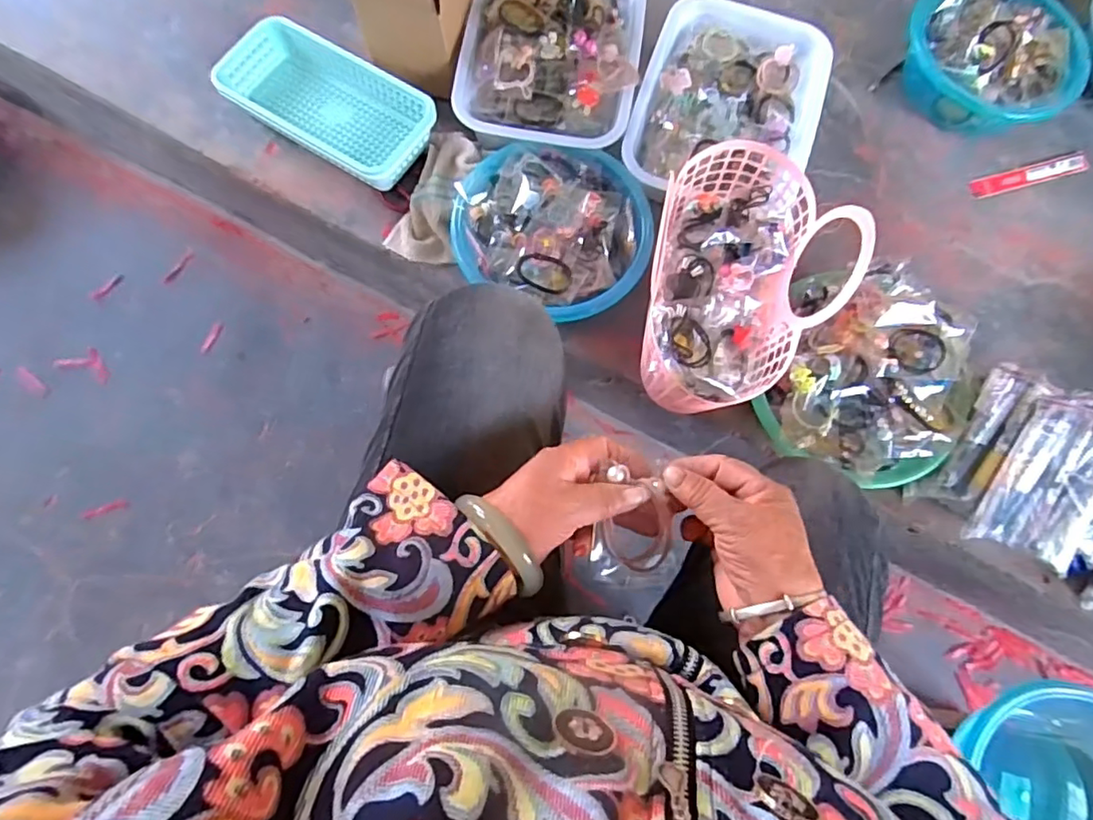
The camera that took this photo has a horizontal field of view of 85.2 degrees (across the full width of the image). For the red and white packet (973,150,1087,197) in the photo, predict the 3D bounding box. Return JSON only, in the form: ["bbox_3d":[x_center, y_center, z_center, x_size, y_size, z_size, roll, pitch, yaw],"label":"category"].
[{"bbox_3d":[0.652,-0.317,0.801,0.186,0.017,0.028,-18,76,-4],"label":"red and white packet"}]

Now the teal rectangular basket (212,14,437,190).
[{"bbox_3d":[-0.268,-0.383,0.745,0.261,0.051,0.129,31,77,8],"label":"teal rectangular basket"}]

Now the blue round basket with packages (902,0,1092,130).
[{"bbox_3d":[0.585,-0.460,0.777,0.226,0.093,0.184,-4,75,-1],"label":"blue round basket with packages"}]

